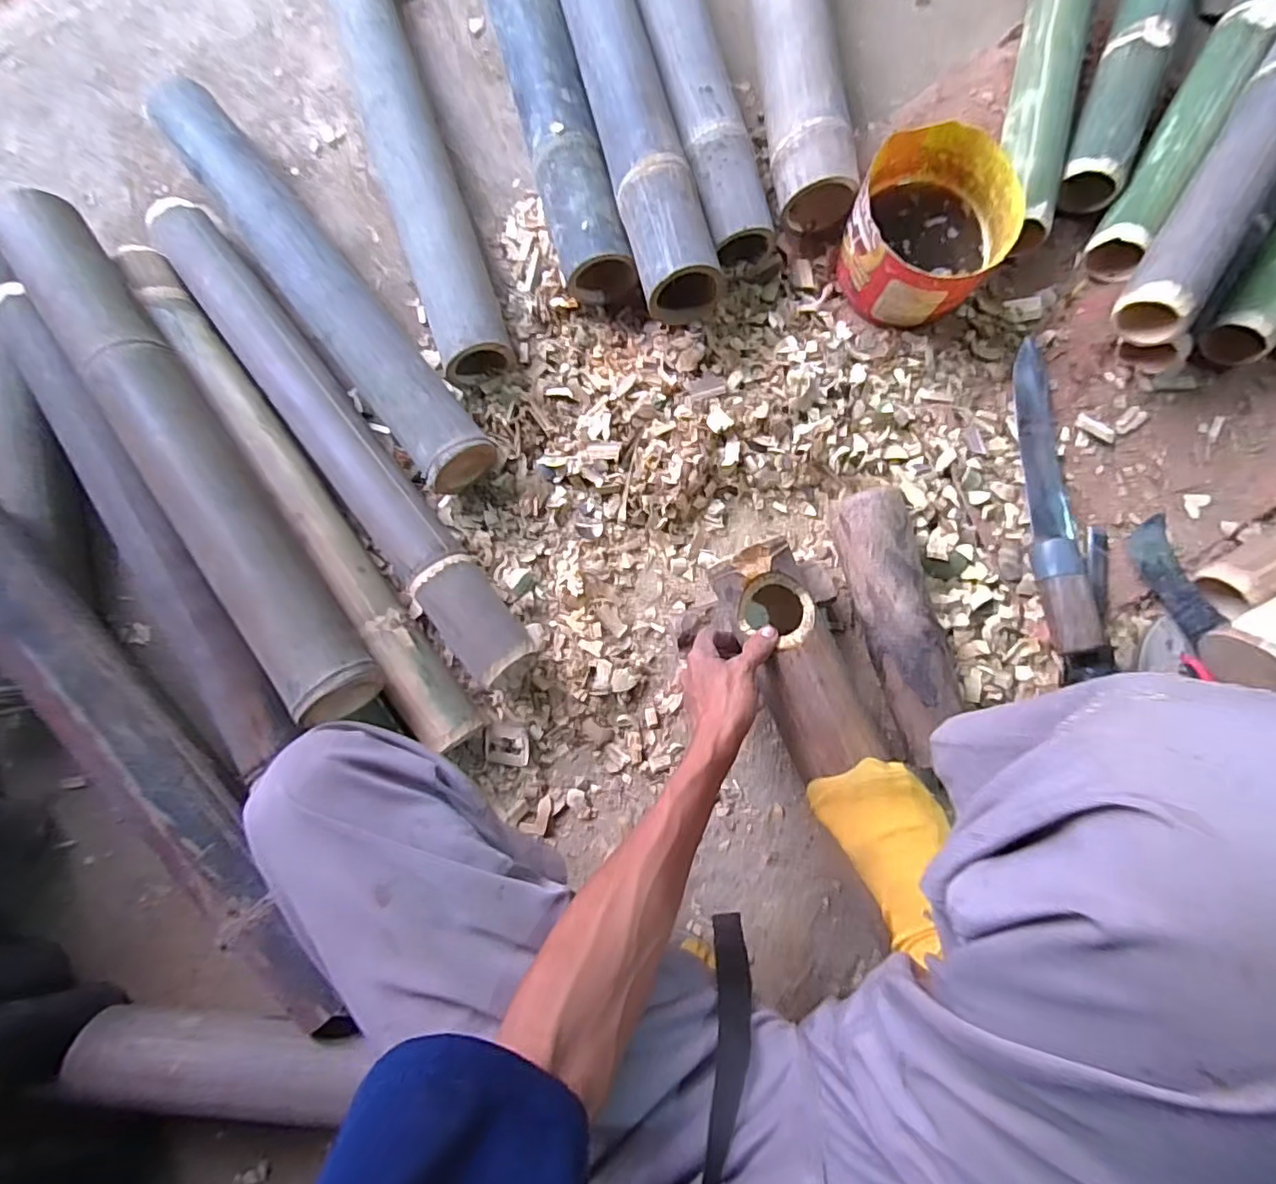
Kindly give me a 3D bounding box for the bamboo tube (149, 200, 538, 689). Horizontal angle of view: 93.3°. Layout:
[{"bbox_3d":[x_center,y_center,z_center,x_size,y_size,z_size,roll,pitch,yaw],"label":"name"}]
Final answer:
[{"bbox_3d":[-0.301,-0.158,0.618,0.076,0.076,0.592,-39,83,0],"label":"bamboo tube"}]

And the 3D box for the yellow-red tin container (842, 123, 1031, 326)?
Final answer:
[{"bbox_3d":[0.294,-0.368,0.616,0.147,0.097,0.159,0,84,4],"label":"yellow-red tin container"}]

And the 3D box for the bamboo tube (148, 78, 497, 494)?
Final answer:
[{"bbox_3d":[-0.339,-0.327,0.652,0.079,0.094,0.508,-38,83,0],"label":"bamboo tube"}]

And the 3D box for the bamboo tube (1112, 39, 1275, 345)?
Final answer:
[{"bbox_3d":[0.636,-0.506,0.561,0.062,0.062,0.648,33,87,7],"label":"bamboo tube"}]

